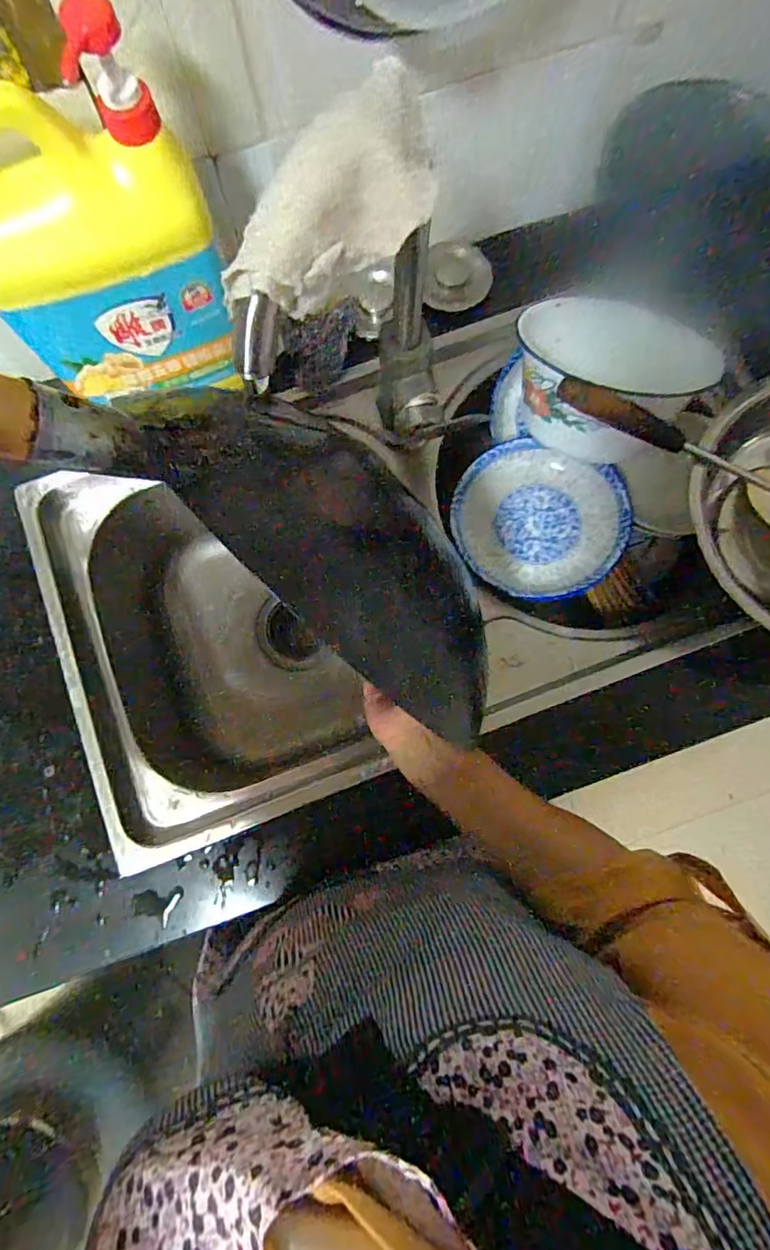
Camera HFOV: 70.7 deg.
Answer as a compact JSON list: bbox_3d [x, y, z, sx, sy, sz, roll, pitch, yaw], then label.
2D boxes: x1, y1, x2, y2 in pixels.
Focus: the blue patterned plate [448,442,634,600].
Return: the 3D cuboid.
[{"bbox_3d":[0.154,-0.101,0.553,0.166,0.047,0.153,-3,75,10],"label":"blue patterned plate"}]

